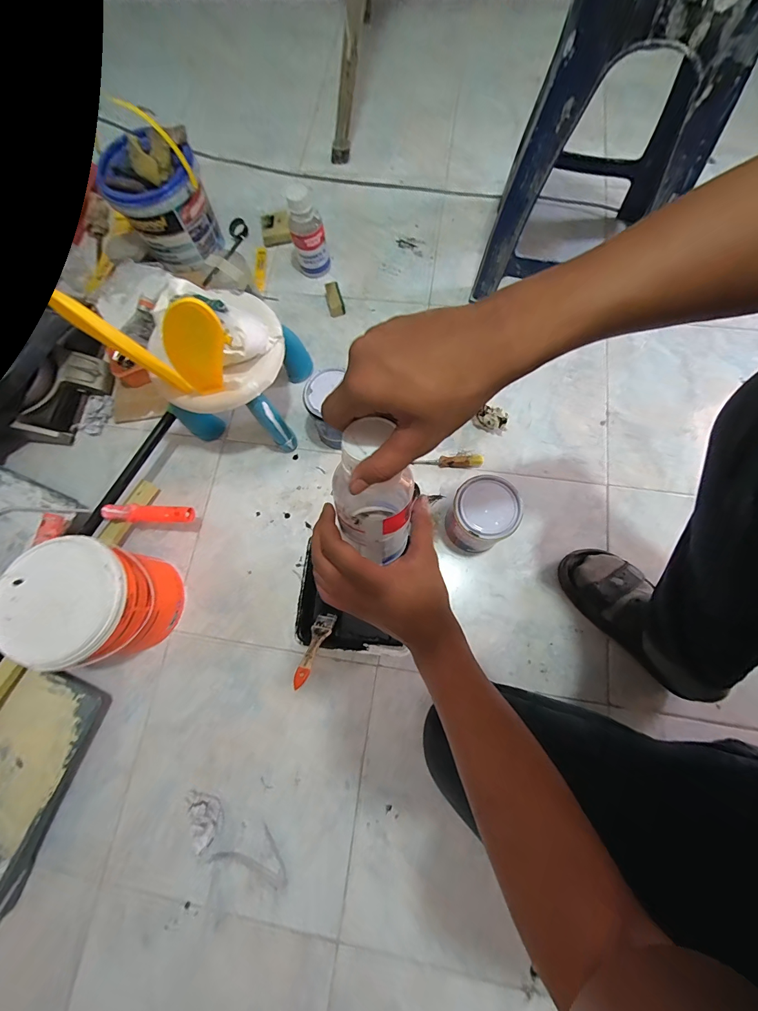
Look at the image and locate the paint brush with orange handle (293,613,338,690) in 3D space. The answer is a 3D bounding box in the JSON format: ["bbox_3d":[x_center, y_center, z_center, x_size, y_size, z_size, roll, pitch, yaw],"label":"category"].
[{"bbox_3d":[-0.106,0.229,0.607,0.031,0.007,0.135,18,37,6],"label":"paint brush with orange handle"}]

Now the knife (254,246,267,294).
[{"bbox_3d":[-0.287,-0.575,0.912,0.026,0.012,0.127,-3,76,1],"label":"knife"}]

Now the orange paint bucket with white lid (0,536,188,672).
[{"bbox_3d":[-0.460,0.161,0.628,0.171,0.200,0.176,0,76,2],"label":"orange paint bucket with white lid"}]

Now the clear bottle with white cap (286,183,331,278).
[{"bbox_3d":[-0.163,-0.601,0.832,0.086,0.169,0.068,-17,76,-2],"label":"clear bottle with white cap"}]

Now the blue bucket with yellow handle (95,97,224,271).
[{"bbox_3d":[-0.471,-0.675,0.823,0.190,0.223,0.171,-17,75,-2],"label":"blue bucket with yellow handle"}]

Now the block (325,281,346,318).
[{"bbox_3d":[-0.103,-0.477,0.864,0.035,0.035,0.074,-12,76,-1],"label":"block"}]

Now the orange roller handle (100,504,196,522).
[{"bbox_3d":[-0.428,0.015,0.698,0.153,0.034,0.032,2,75,4],"label":"orange roller handle"}]

